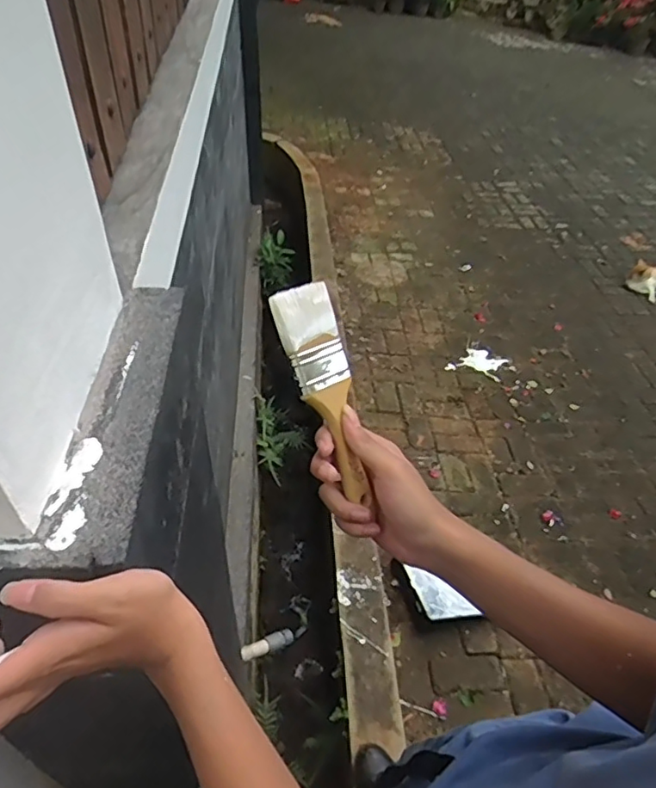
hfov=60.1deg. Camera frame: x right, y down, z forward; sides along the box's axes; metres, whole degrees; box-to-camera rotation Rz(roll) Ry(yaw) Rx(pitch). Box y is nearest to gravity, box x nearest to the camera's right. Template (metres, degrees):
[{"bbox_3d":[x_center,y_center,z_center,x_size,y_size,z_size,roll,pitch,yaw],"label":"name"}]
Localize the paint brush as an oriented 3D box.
[{"bbox_3d":[0.002,-0.001,0.435,0.050,0.166,0.013,-20,8,-23],"label":"paint brush"}]

